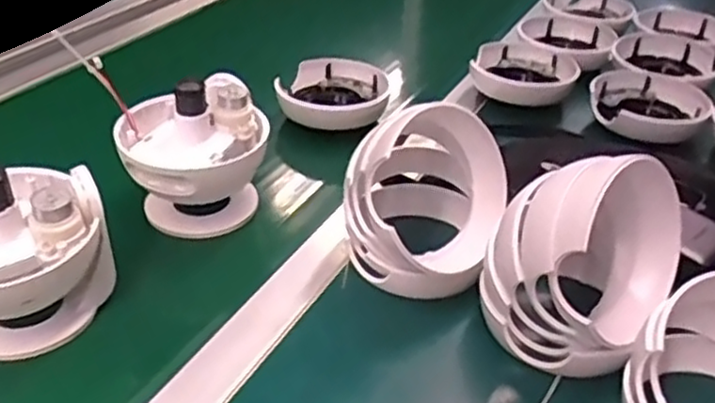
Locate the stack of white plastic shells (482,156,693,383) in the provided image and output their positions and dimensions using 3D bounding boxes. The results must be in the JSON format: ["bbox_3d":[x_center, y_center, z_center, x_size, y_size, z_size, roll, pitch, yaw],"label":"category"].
[{"bbox_3d":[0.151,0.032,0.460,0.117,0.113,0.109,-23,42,-33],"label":"stack of white plastic shells"}]

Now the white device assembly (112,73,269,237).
[{"bbox_3d":[-0.132,-0.038,0.579,0.107,0.110,0.104,-1,34,-7],"label":"white device assembly"}]

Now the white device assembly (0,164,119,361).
[{"bbox_3d":[-0.228,0.035,0.468,0.111,0.113,0.102,-24,43,-35],"label":"white device assembly"}]

